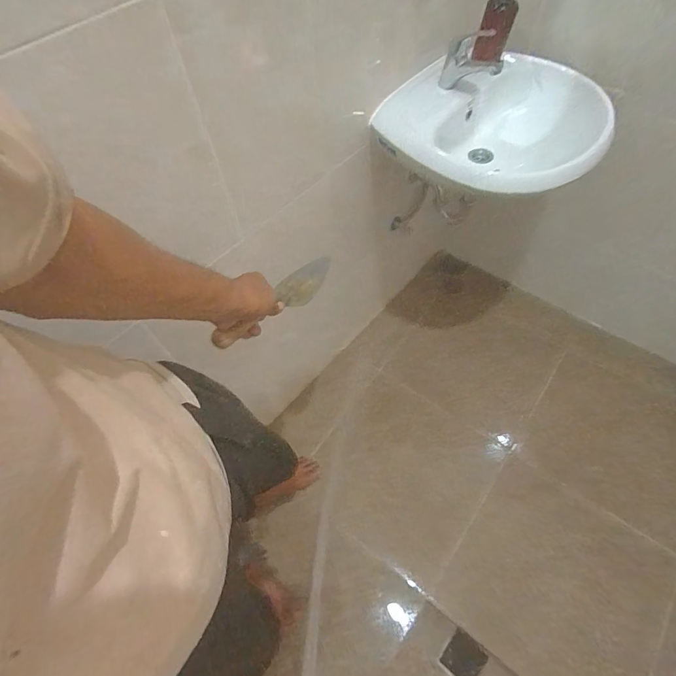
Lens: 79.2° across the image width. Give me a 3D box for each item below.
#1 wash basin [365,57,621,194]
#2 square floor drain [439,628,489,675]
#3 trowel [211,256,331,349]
[{"bbox_3d":[0.374,-0.494,0.983,0.470,0.164,0.487,28,59,19],"label":"wash basin"},{"bbox_3d":[0.330,0.836,1.067,0.093,0.010,0.098,24,65,43],"label":"square floor drain"},{"bbox_3d":[-0.100,-0.064,0.665,0.072,0.045,0.273,25,41,17],"label":"trowel"}]

